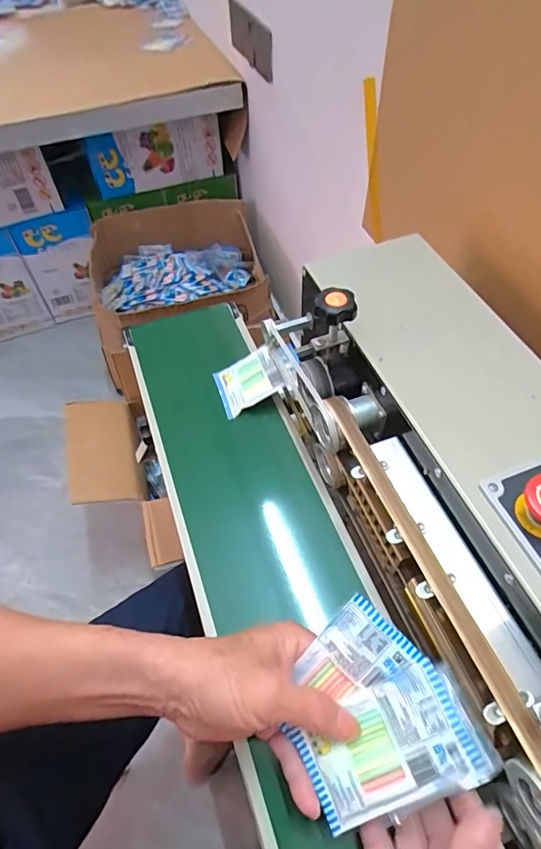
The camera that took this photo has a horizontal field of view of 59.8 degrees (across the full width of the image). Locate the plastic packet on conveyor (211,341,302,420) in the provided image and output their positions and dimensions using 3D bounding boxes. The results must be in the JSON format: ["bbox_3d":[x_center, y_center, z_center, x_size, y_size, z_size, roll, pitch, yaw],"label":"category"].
[{"bbox_3d":[-0.016,-0.052,0.532,0.098,0.020,0.062,-27,56,14],"label":"plastic packet on conveyor"}]

